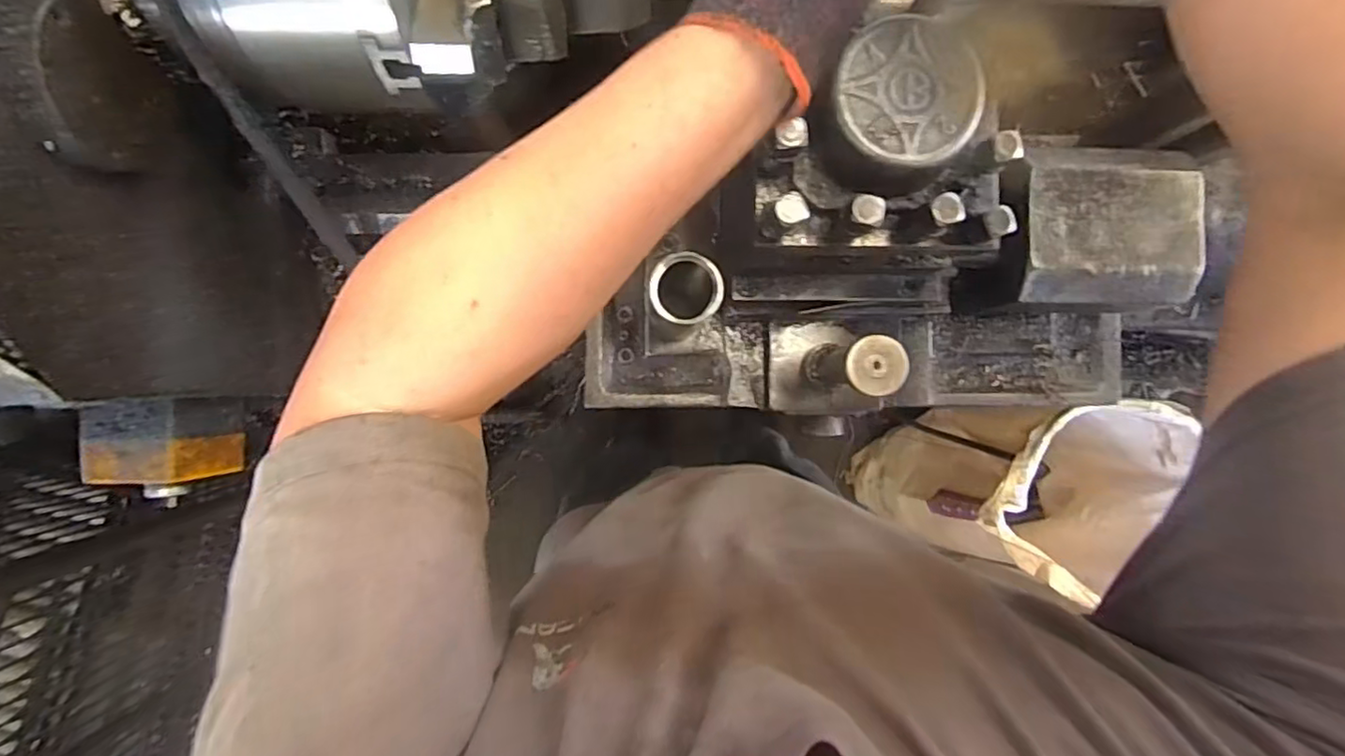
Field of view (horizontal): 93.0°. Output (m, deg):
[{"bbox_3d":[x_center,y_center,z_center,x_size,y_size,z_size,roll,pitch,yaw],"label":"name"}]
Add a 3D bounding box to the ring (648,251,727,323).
[{"bbox_3d":[0.009,-0.056,0.401,0.046,0.007,0.045,2,105,7],"label":"ring"}]

